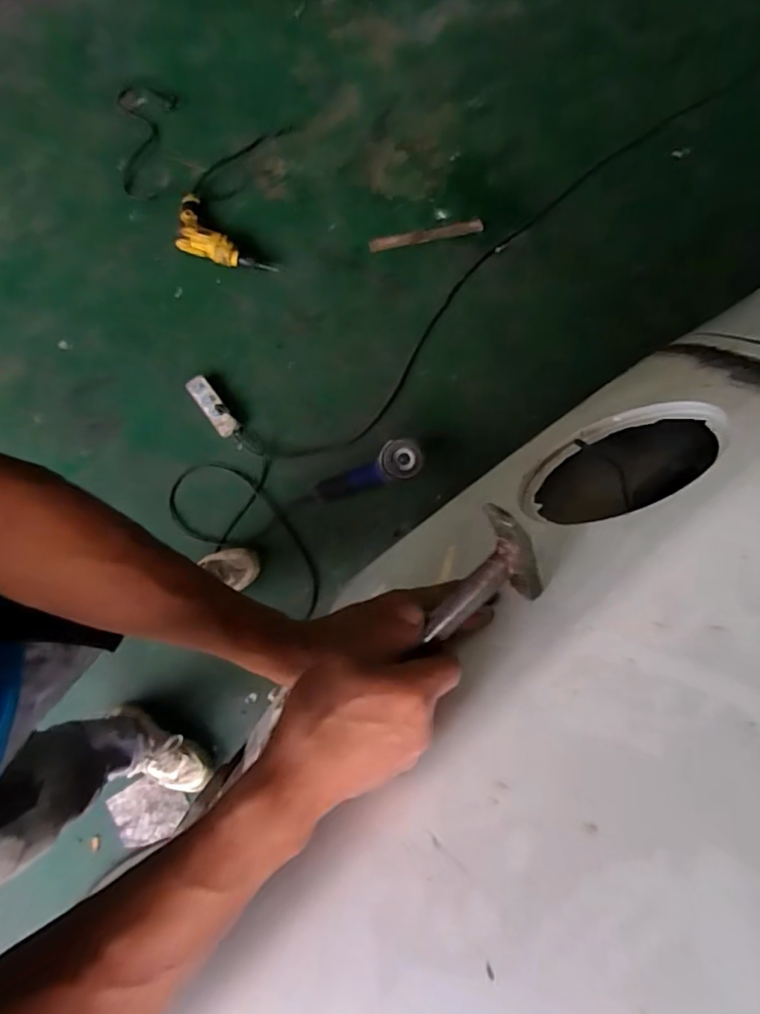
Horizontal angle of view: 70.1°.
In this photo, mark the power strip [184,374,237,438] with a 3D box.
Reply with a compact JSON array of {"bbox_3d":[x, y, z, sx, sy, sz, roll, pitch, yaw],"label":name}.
[{"bbox_3d":[-0.439,-0.264,1.420,0.057,0.041,0.189,-36,83,-10],"label":"power strip"}]

